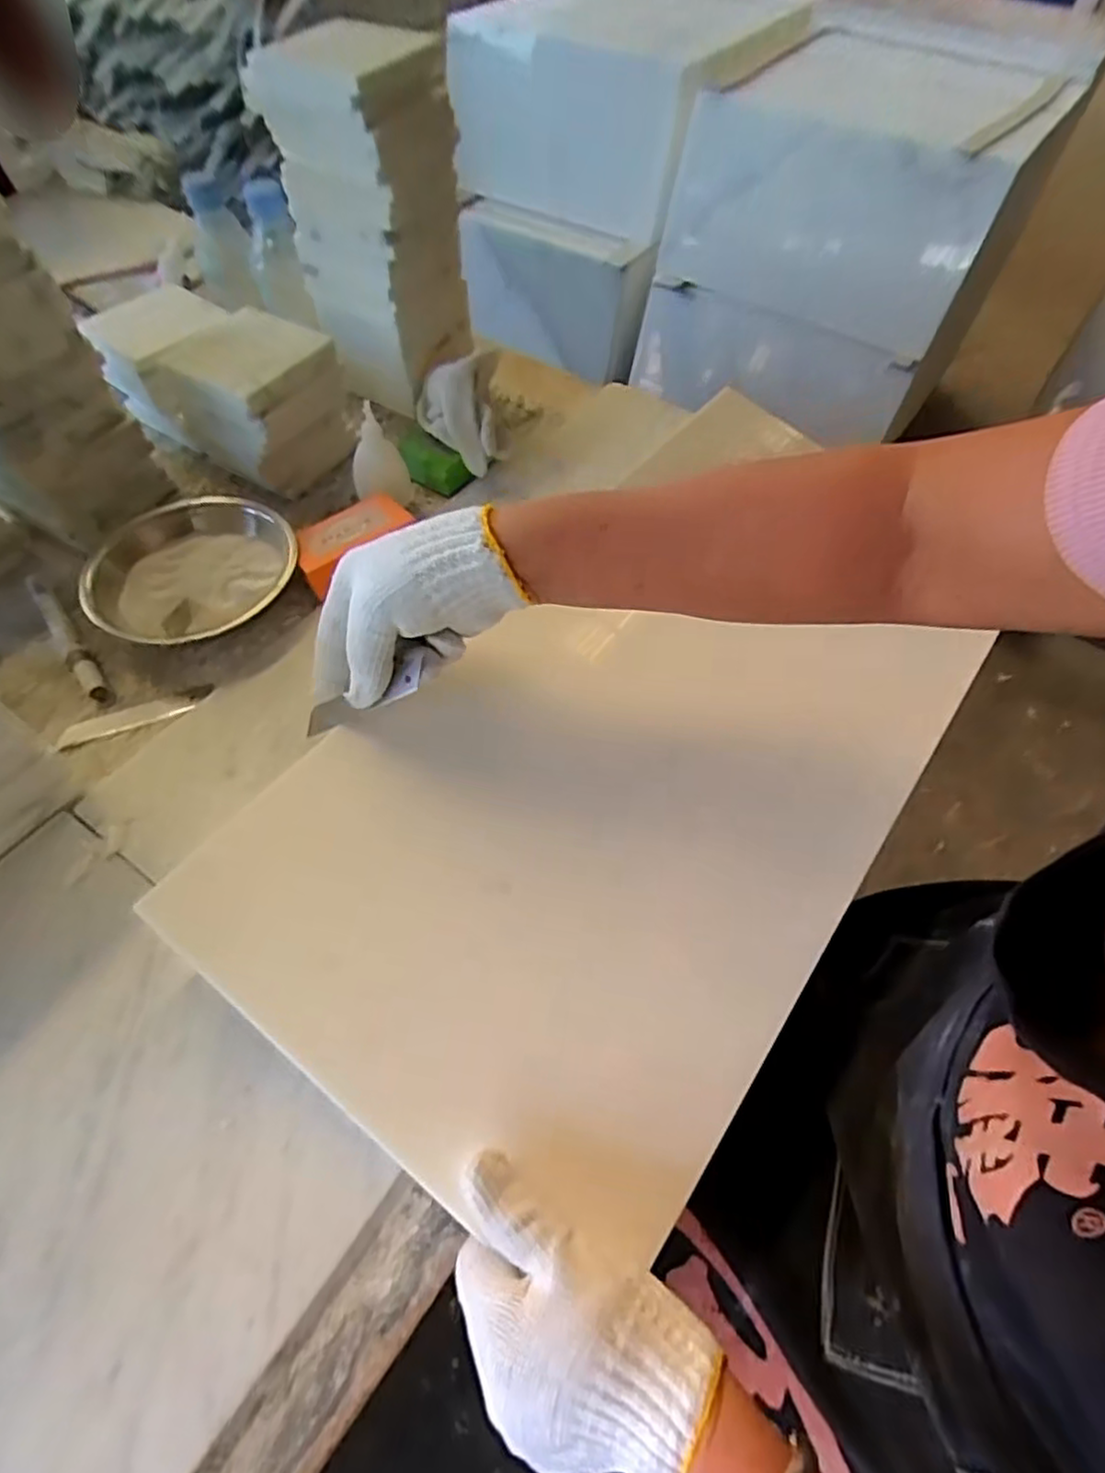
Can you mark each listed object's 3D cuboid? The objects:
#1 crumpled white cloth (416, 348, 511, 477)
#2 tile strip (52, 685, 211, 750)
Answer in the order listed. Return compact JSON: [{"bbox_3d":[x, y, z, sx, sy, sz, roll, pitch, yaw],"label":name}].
[{"bbox_3d":[-0.078,-0.276,0.591,0.075,0.079,0.096,-7,56,-7],"label":"crumpled white cloth"},{"bbox_3d":[-0.292,-0.015,0.479,0.101,0.004,0.019,-18,59,-12],"label":"tile strip"}]

